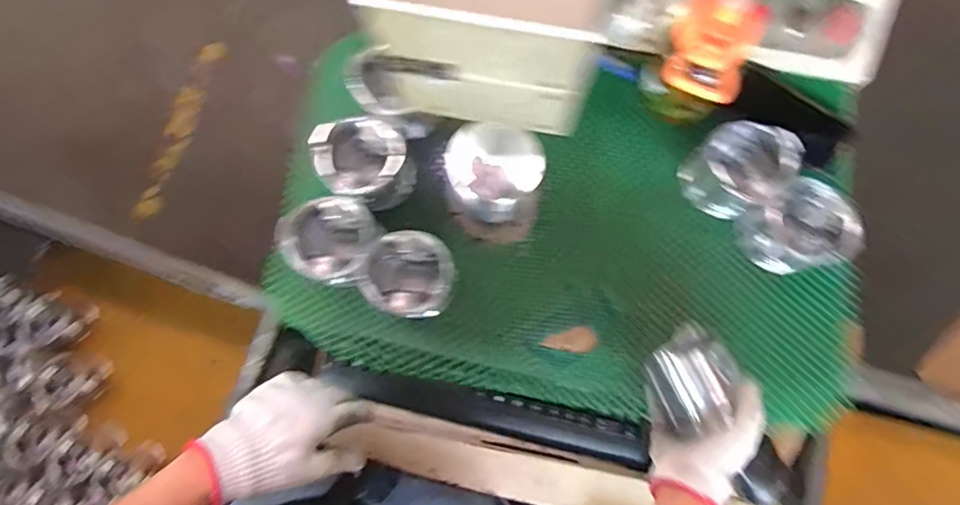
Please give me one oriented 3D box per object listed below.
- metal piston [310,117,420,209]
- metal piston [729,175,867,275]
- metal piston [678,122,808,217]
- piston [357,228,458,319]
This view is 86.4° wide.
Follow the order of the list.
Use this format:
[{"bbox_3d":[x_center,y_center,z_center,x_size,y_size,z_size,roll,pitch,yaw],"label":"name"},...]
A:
[{"bbox_3d":[-0.130,-0.101,0.596,0.096,0.093,0.086,-29,81,-6],"label":"metal piston"},{"bbox_3d":[0.361,-0.023,0.597,0.094,0.097,0.092,0,79,0],"label":"metal piston"},{"bbox_3d":[0.302,-0.099,0.601,0.083,0.095,0.096,-38,82,-7],"label":"metal piston"},{"bbox_3d":[-0.075,0.027,0.577,0.091,0.074,0.091,0,79,0],"label":"piston"}]

